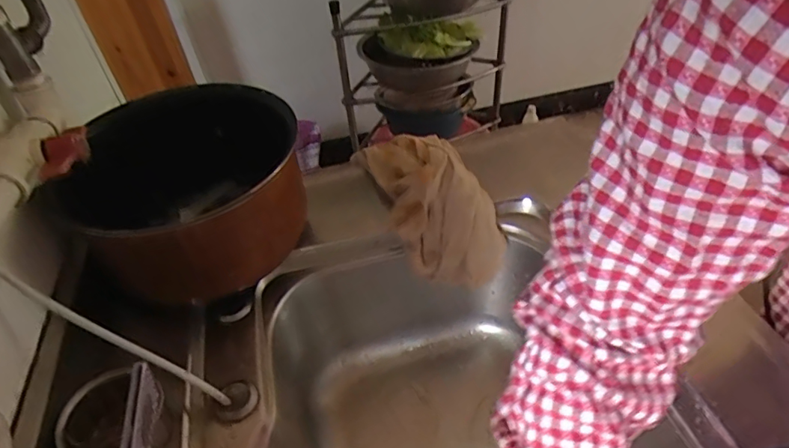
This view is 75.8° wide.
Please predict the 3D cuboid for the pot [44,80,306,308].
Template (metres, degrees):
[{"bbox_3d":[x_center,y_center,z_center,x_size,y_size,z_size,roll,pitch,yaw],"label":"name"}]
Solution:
[{"bbox_3d":[-0.211,-0.028,0.513,0.229,0.122,0.212,-3,43,2],"label":"pot"}]

